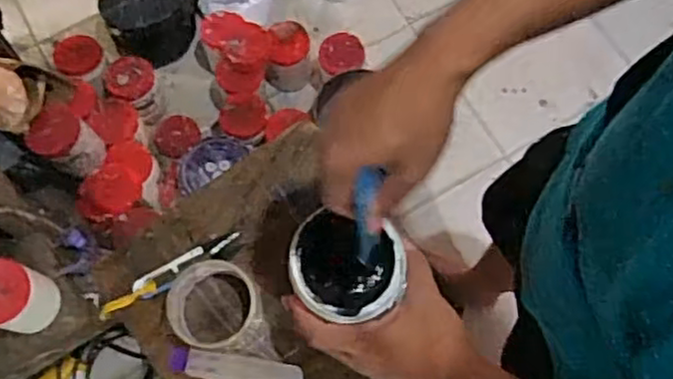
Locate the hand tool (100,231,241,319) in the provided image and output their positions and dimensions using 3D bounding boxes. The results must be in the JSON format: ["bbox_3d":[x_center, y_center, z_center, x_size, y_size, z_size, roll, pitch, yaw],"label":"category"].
[{"bbox_3d":[-0.174,0.087,0.703,0.159,0.016,0.022,-28,75,-10],"label":"hand tool"}]

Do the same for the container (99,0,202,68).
[{"bbox_3d":[-0.413,-0.407,1.540,0.184,0.171,0.173,0,72,-2],"label":"container"}]

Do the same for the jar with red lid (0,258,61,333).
[{"bbox_3d":[-0.536,0.176,1.110,0.106,0.141,0.104,0,72,-2],"label":"jar with red lid"}]

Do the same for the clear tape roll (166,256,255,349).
[{"bbox_3d":[-0.125,0.118,0.684,0.078,0.060,0.082,6,72,2],"label":"clear tape roll"}]

